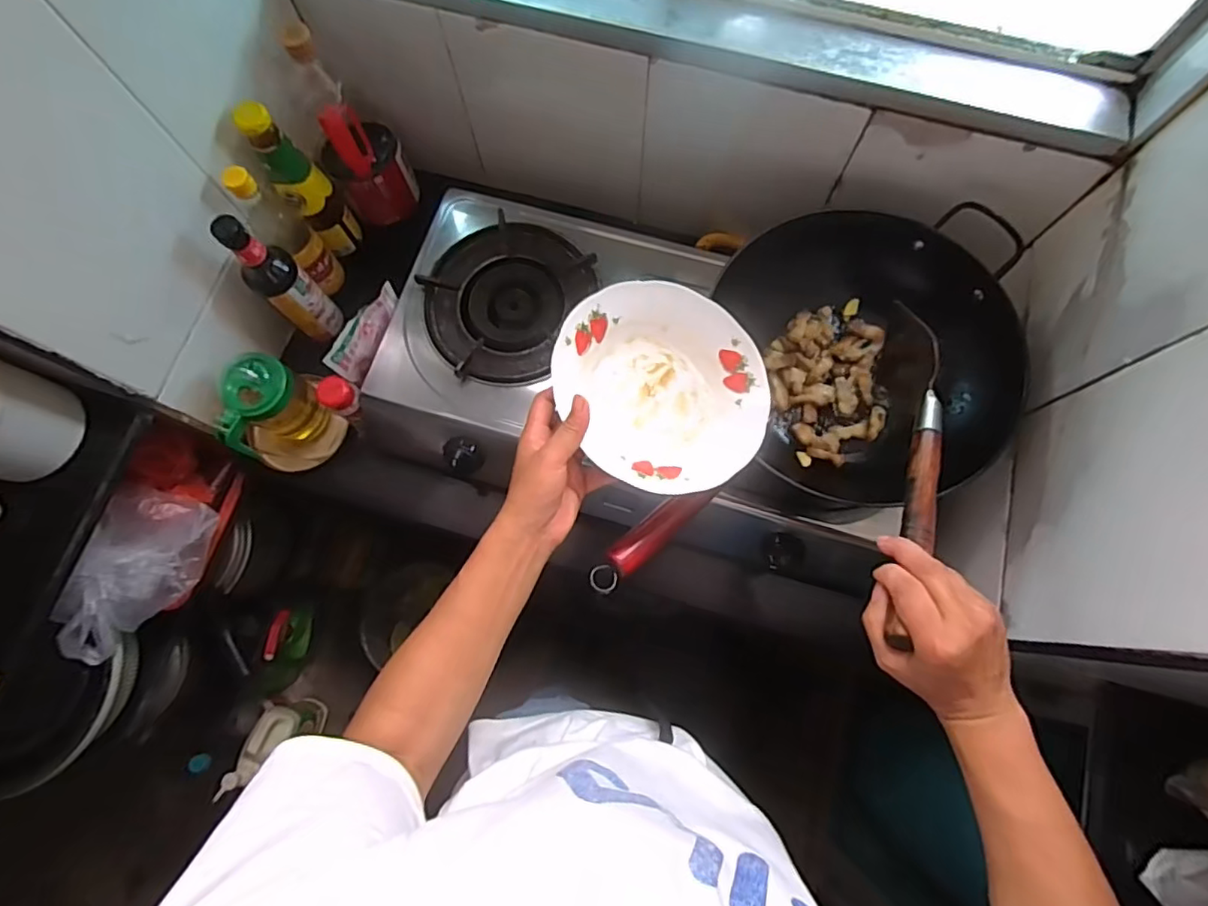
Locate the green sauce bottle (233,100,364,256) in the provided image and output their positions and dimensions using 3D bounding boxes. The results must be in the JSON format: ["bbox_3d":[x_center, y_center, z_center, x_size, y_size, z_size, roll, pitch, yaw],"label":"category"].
[{"bbox_3d":[-0.392,-0.350,0.779,0.058,0.229,0.064,-35,78,-8],"label":"green sauce bottle"}]

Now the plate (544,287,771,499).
[{"bbox_3d":[0.054,-0.059,0.532,0.183,0.066,0.191,0,75,1],"label":"plate"}]

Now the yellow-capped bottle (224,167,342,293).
[{"bbox_3d":[-0.419,-0.294,0.780,0.058,0.219,0.061,0,75,1],"label":"yellow-capped bottle"}]

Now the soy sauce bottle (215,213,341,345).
[{"bbox_3d":[-0.417,-0.221,0.776,0.052,0.221,0.061,43,80,11],"label":"soy sauce bottle"}]

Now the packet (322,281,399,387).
[{"bbox_3d":[-0.306,-0.157,0.760,0.015,0.069,0.131,21,77,6],"label":"packet"}]

